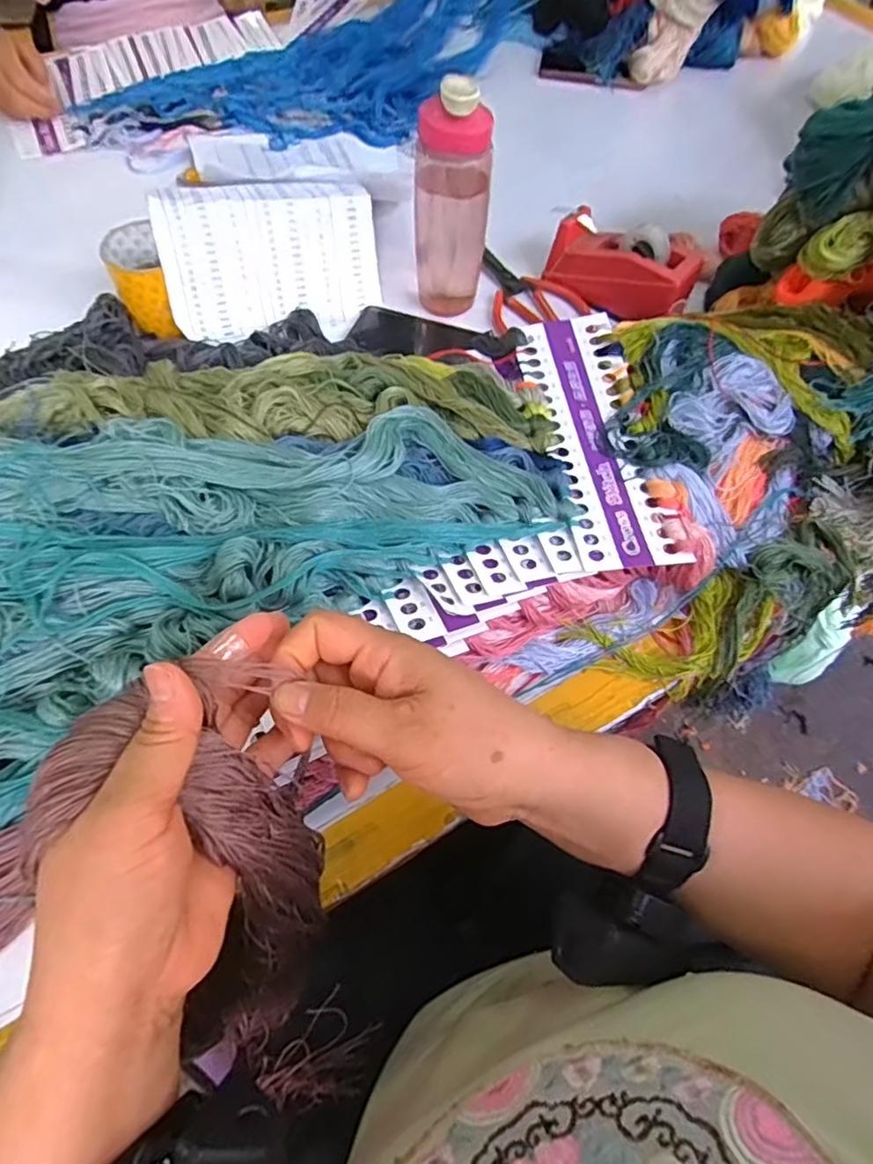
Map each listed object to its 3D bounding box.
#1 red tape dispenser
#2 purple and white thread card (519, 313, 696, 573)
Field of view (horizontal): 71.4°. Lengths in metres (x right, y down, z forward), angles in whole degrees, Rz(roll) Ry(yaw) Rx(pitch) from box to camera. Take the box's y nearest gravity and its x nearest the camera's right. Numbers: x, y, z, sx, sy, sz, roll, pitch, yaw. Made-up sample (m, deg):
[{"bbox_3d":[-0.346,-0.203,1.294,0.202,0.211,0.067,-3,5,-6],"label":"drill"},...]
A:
[{"bbox_3d":[0.193,-0.328,0.635,0.153,0.061,0.058,36,65,17],"label":"red tape dispenser"},{"bbox_3d":[0.124,-0.118,0.481,0.075,0.010,0.238,-6,65,-9],"label":"purple and white thread card"}]

